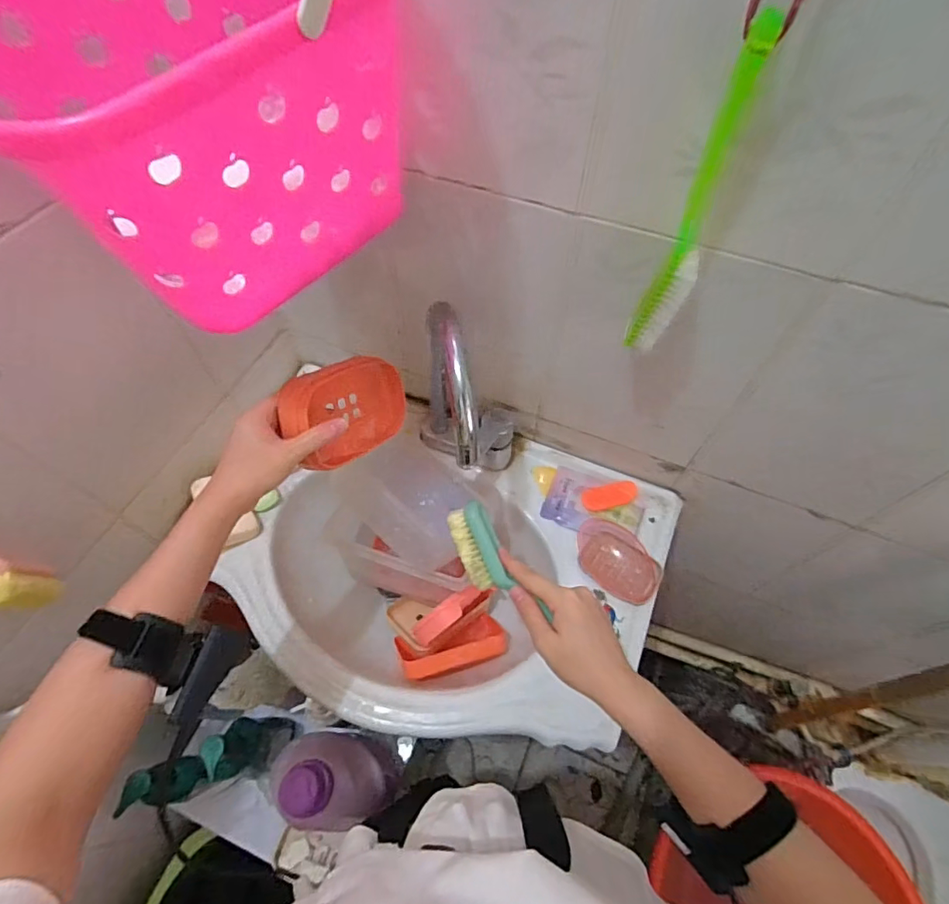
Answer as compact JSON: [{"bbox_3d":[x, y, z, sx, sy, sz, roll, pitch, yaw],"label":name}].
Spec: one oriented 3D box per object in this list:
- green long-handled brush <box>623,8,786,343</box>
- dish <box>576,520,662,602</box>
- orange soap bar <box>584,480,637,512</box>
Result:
[{"bbox_3d":[0.152,-0.160,0.349,0.033,0.218,0.025,21,61,12],"label":"green long-handled brush"},{"bbox_3d":[0.175,0.134,0.622,0.069,0.023,0.111,-40,67,-22],"label":"dish"},{"bbox_3d":[0.180,0.058,0.667,0.072,0.011,0.030,-13,60,-8],"label":"orange soap bar"}]

